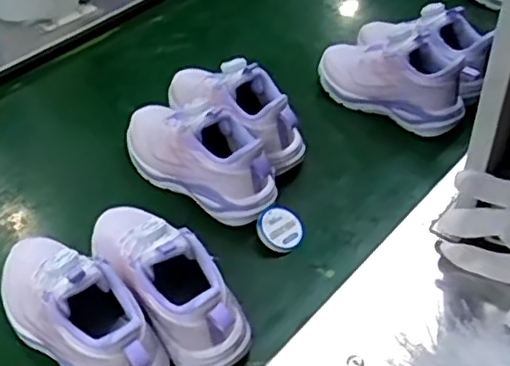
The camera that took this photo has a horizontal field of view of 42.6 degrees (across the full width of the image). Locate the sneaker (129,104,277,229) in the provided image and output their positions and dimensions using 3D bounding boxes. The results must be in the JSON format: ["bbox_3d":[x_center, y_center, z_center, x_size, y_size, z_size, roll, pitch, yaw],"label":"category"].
[{"bbox_3d":[-0.066,-0.041,0.711,0.211,0.099,0.083,29,55,25],"label":"sneaker"}]

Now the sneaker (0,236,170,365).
[{"bbox_3d":[-0.157,0.100,0.558,0.208,0.101,0.082,34,57,28],"label":"sneaker"}]

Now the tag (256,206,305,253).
[{"bbox_3d":[0.029,0.048,0.678,0.052,0.009,0.048,10,58,-17],"label":"tag"}]

